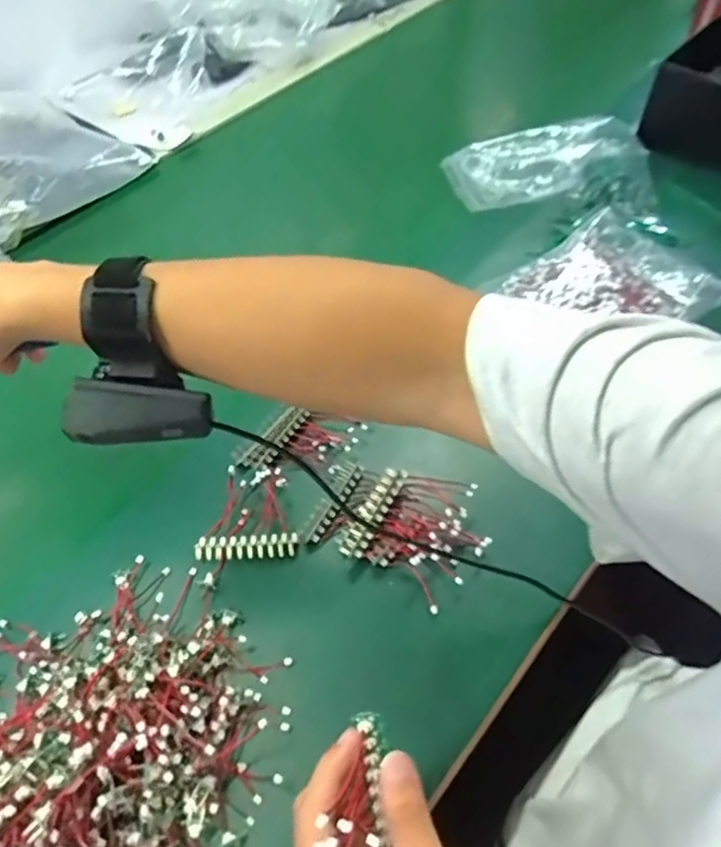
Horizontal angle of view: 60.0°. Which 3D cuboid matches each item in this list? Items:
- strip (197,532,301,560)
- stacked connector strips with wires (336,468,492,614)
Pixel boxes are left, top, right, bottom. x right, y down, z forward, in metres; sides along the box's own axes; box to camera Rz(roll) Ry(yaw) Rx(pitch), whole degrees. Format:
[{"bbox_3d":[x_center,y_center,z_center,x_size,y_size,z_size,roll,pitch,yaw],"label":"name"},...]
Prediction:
[{"bbox_3d":[-0.083,0.090,0.453,0.073,0.010,0.016,-5,53,0],"label":"strip"},{"bbox_3d":[0.043,0.073,0.449,0.089,0.019,0.083,24,59,20],"label":"stacked connector strips with wires"}]

